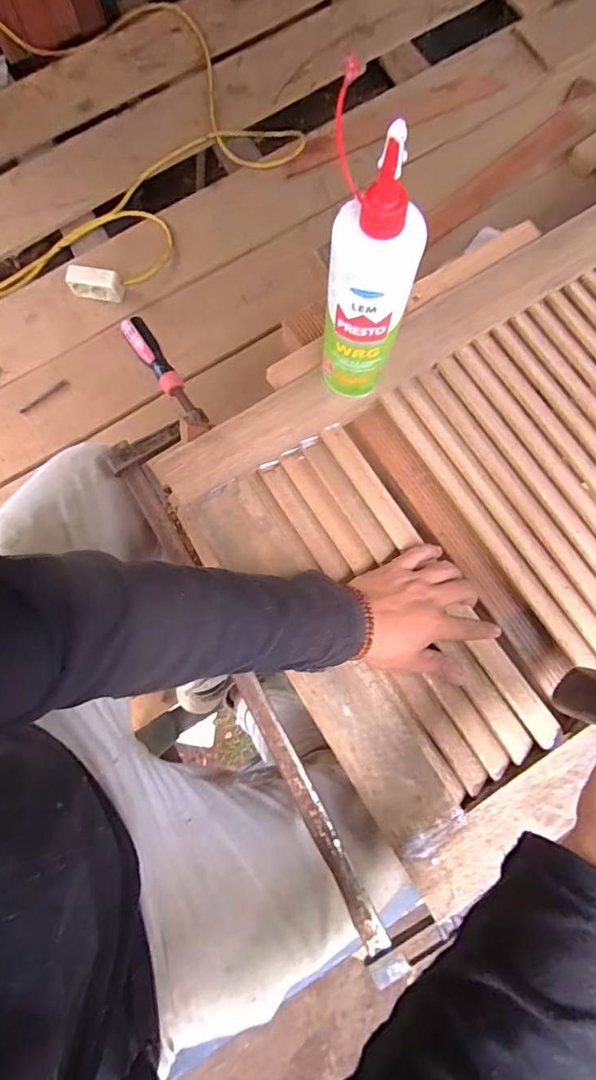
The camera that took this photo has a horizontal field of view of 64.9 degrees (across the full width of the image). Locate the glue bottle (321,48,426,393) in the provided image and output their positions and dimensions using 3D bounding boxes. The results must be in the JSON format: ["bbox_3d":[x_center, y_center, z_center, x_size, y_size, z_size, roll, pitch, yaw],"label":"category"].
[{"bbox_3d":[0.052,-0.198,0.377,0.067,0.226,0.054,3,79,1],"label":"glue bottle"}]

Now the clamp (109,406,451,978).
[{"bbox_3d":[-0.041,0.130,0.462,0.079,0.026,0.562,-27,80,-5],"label":"clamp"}]

